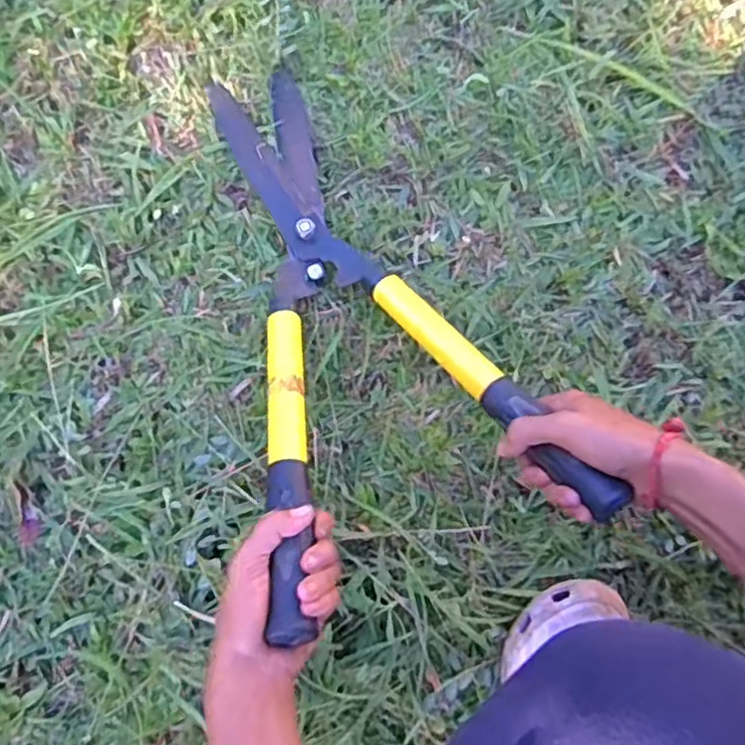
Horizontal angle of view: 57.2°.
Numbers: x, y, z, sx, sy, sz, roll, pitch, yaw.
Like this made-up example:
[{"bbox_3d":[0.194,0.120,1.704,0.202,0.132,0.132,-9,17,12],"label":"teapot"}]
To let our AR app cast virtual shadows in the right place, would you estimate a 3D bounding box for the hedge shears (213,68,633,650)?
[{"bbox_3d":[-0.028,-0.066,0.572,0.231,0.063,0.502,-20,59,-5],"label":"hedge shears"}]

